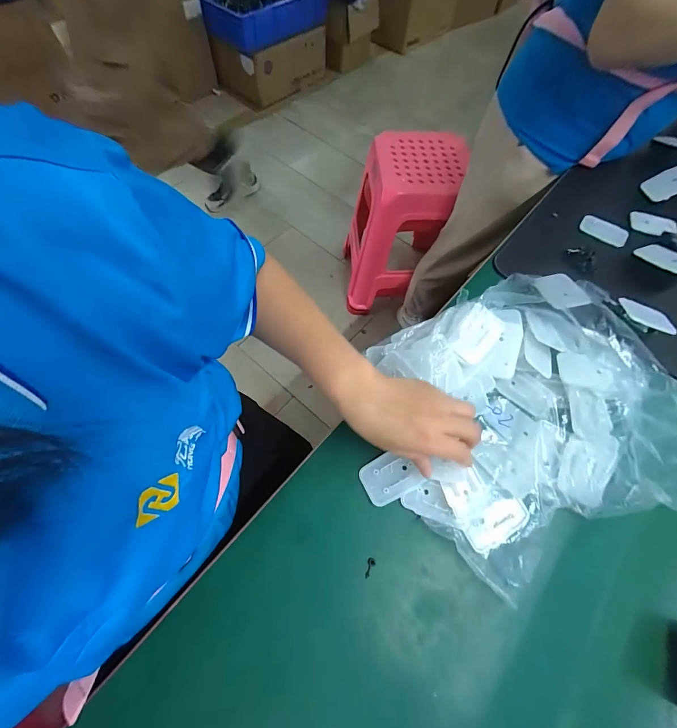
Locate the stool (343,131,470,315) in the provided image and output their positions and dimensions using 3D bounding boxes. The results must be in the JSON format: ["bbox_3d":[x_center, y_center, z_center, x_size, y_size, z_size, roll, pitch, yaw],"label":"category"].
[{"bbox_3d":[0.205,-0.474,1.116,0.323,0.453,0.351,0,65,-3],"label":"stool"}]

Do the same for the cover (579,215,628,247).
[{"bbox_3d":[0.425,-0.214,0.505,0.038,0.004,0.071,-43,66,-8],"label":"cover"}]

